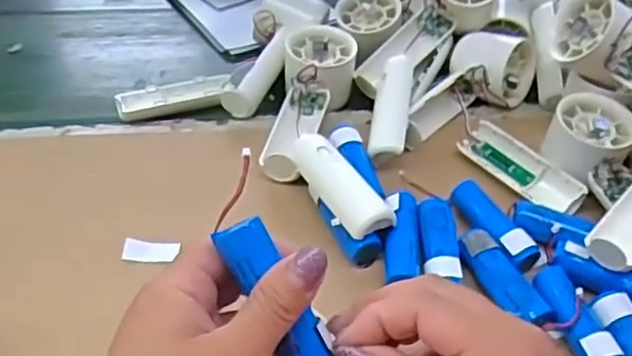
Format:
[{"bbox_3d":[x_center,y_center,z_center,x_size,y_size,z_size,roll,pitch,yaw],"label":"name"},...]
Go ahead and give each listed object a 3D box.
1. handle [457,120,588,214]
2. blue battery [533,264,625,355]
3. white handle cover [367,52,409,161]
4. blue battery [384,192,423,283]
[{"bbox_3d":[0.151,-0.006,0.495,0.032,0.017,0.096,-29,53,-29],"label":"handle"},{"bbox_3d":[0.157,0.085,0.405,0.025,0.021,0.072,-10,46,-14],"label":"blue battery"},{"bbox_3d":[0.058,-0.056,0.510,0.025,0.016,0.091,8,60,4],"label":"white handle cover"},{"bbox_3d":[0.057,0.040,0.437,0.024,0.023,0.068,4,45,-1],"label":"blue battery"}]

